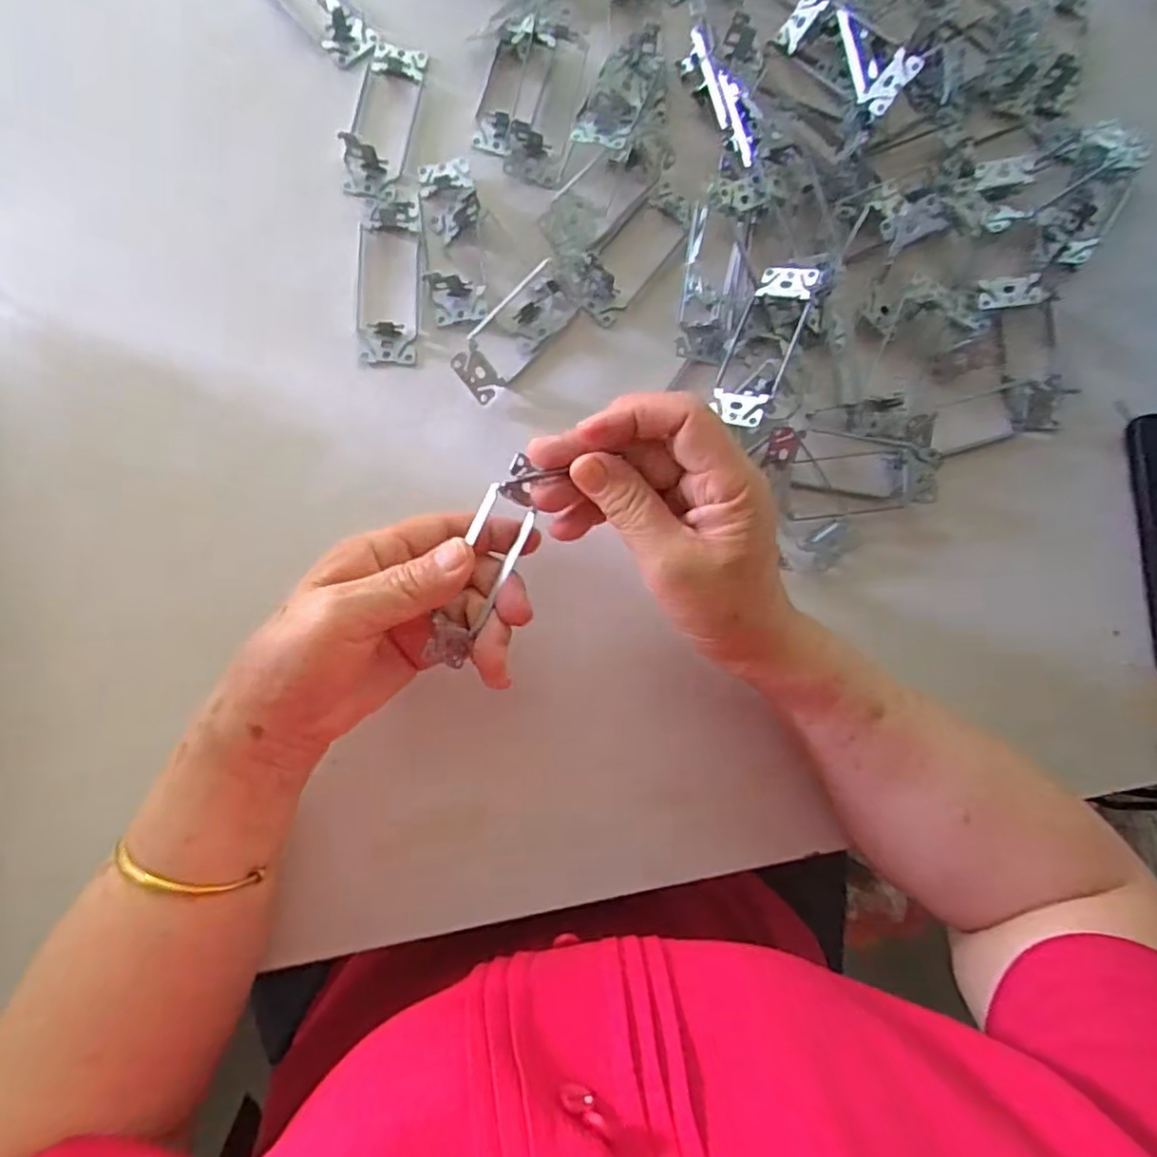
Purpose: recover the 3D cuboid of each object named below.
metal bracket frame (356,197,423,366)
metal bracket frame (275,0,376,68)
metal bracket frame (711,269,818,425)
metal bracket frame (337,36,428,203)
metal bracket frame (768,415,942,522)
[{"bbox_3d":[-0.116,-0.184,0.402,0.038,0.012,0.107,0,82,-5],"label":"metal bracket frame"},{"bbox_3d":[-0.171,-0.376,0.422,0.037,0.026,0.104,-42,88,-9],"label":"metal bracket frame"},{"bbox_3d":[0.109,-0.139,0.397,0.038,0.012,0.107,18,79,26],"label":"metal bracket frame"},{"bbox_3d":[-0.122,-0.291,0.412,0.037,0.021,0.106,10,82,-4],"label":"metal bracket frame"},{"bbox_3d":[0.170,-0.066,0.402,0.107,0.022,0.054,-6,83,-6],"label":"metal bracket frame"}]

